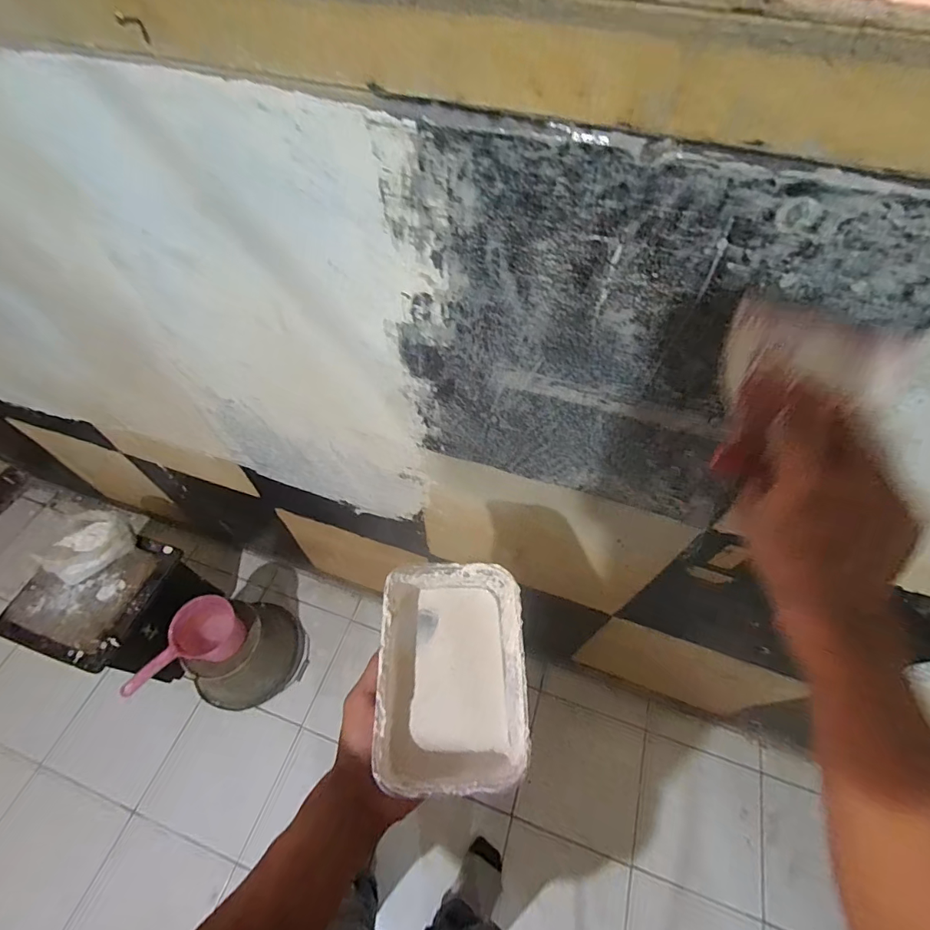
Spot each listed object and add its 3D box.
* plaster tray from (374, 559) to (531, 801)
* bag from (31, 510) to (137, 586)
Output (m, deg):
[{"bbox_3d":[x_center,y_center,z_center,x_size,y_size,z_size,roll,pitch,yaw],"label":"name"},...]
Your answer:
[{"bbox_3d":[-0.009,0.173,0.383,0.115,0.052,0.166,-1,56,0],"label":"plaster tray"},{"bbox_3d":[-0.897,0.188,1.071,0.151,0.070,0.170,21,59,13],"label":"bag"}]

